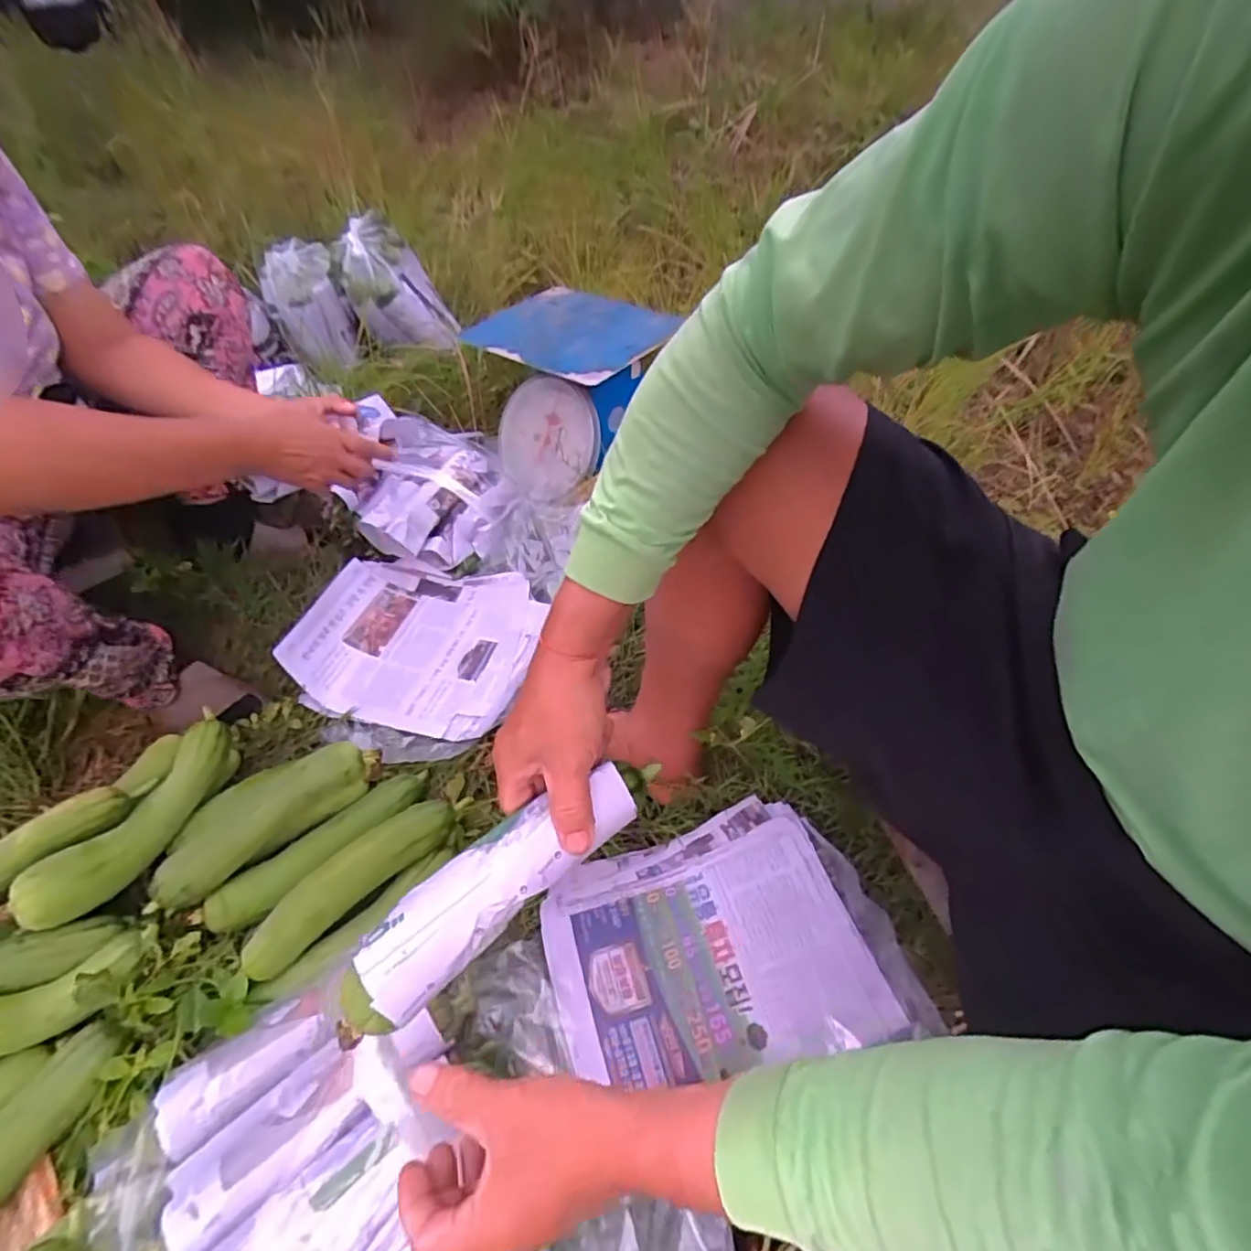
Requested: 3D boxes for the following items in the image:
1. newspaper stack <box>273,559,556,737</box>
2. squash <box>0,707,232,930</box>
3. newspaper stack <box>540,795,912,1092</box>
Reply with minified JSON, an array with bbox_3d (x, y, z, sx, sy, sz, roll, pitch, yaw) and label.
[{"bbox_3d":[-0.270,0.012,0.860,0.309,0.065,0.263,9,52,11],"label":"newspaper stack"},{"bbox_3d":[-0.531,0.207,0.689,0.075,0.080,0.253,16,54,16],"label":"squash"},{"bbox_3d":[0.078,0.306,0.610,0.286,0.064,0.217,-16,56,-6],"label":"newspaper stack"}]

